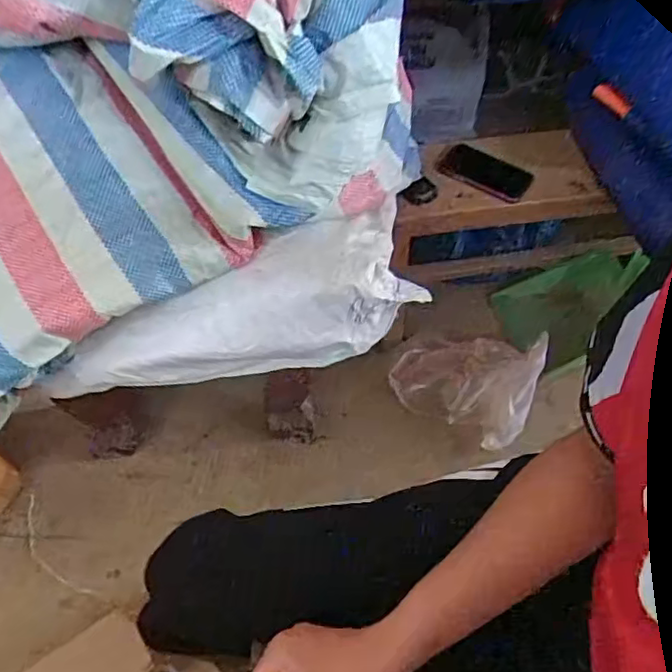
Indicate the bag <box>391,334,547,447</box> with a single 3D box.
[{"bbox_3d":[0.270,0.081,1.339,0.285,0.084,0.224,19,58,16],"label":"bag"}]

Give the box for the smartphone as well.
[{"bbox_3d":[0.256,-0.283,1.102,0.151,0.011,0.077,29,70,6],"label":"smartphone"}]

